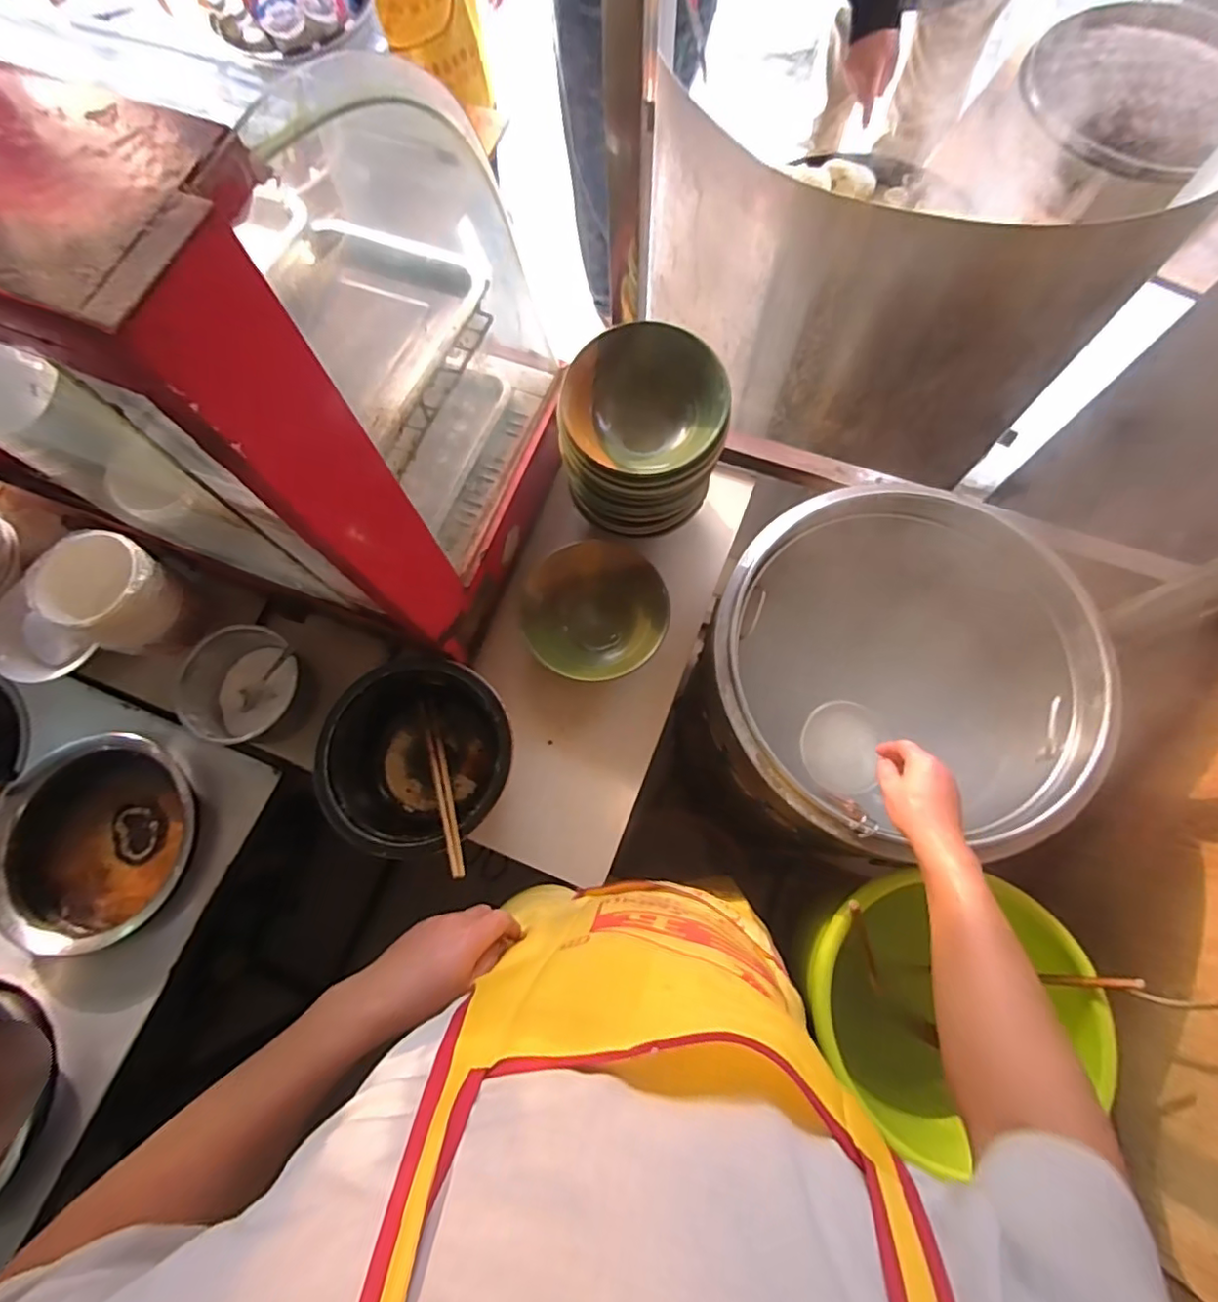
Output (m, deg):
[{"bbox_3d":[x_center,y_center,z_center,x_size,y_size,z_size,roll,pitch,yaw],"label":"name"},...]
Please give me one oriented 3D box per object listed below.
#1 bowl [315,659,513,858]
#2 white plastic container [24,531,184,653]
[{"bbox_3d":[-0.230,0.138,0.743,0.218,0.105,0.216,0,73,2],"label":"bowl"},{"bbox_3d":[-0.632,-0.073,0.758,0.126,0.110,0.126,30,76,10],"label":"white plastic container"}]

